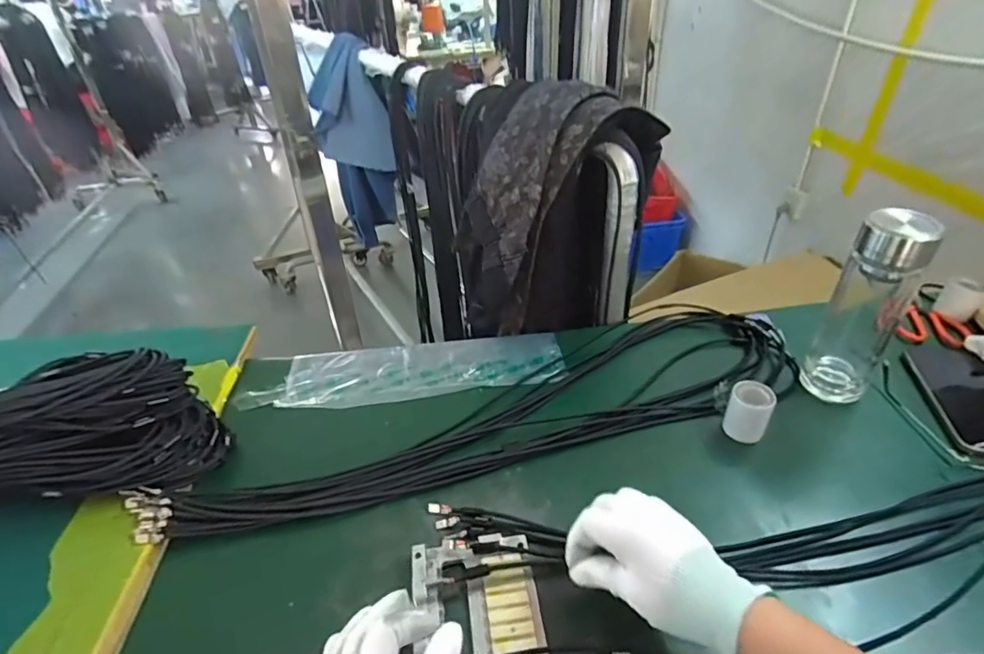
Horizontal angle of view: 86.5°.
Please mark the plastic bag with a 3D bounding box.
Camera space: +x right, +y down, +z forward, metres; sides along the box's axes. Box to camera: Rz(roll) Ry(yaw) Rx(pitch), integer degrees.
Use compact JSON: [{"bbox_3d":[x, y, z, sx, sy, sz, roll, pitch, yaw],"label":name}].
[{"bbox_3d":[-0.101,0.054,0.660,0.382,0.015,0.117,-5,35,-3],"label":"plastic bag"}]

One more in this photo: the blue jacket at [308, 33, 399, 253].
[{"bbox_3d":[-0.365,-0.486,1.384,0.163,0.467,0.170,-2,35,2],"label":"blue jacket"}]

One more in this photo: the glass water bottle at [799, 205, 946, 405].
[{"bbox_3d":[0.395,-0.023,0.554,0.068,0.216,0.069,25,44,34],"label":"glass water bottle"}]

